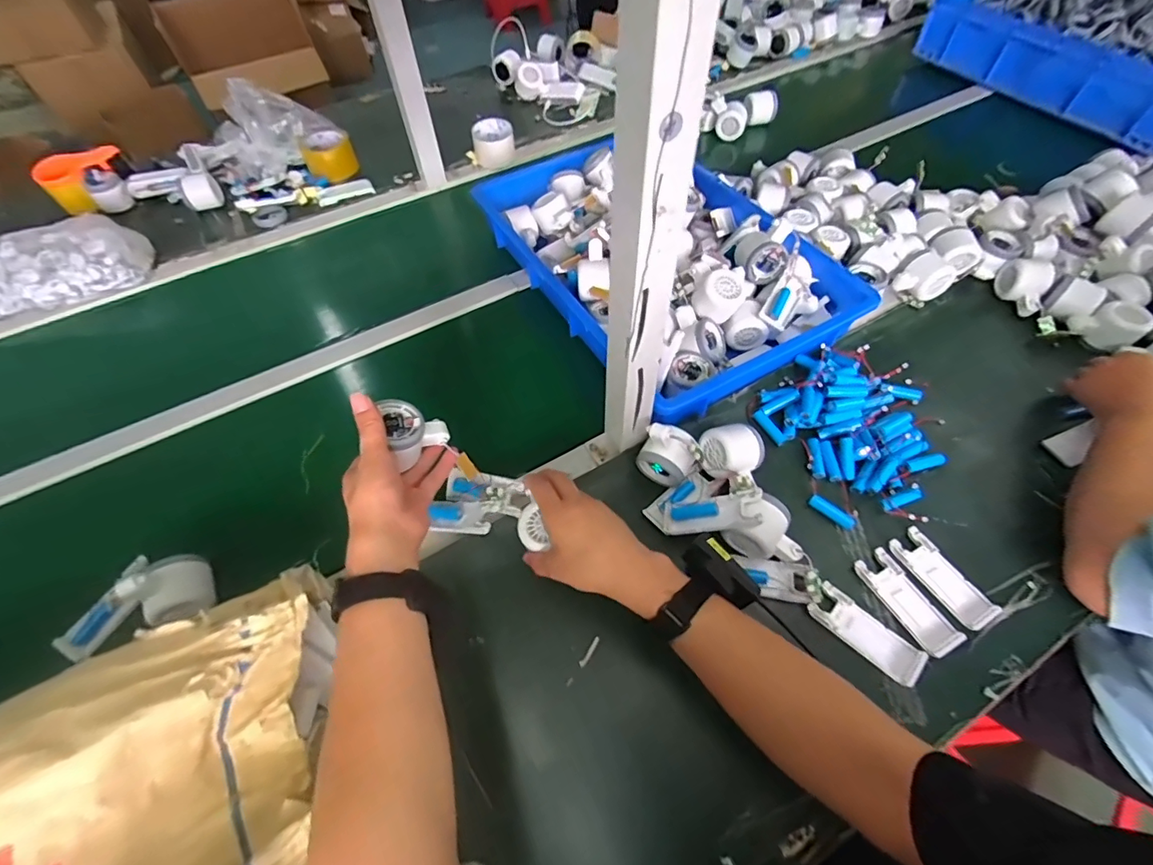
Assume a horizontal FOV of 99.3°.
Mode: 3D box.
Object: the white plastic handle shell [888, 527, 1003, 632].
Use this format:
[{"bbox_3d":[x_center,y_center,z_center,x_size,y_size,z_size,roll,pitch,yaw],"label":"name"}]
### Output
[{"bbox_3d":[0.383,0.153,0.514,0.041,0.013,0.105,-28,60,-15],"label":"white plastic handle shell"}]

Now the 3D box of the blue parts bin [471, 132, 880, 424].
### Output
[{"bbox_3d":[0.114,-0.293,0.752,0.365,0.090,0.557,-27,60,-15],"label":"blue parts bin"}]

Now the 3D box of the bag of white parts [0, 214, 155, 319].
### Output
[{"bbox_3d":[-0.870,-0.272,0.817,0.296,0.085,0.148,-10,57,-5],"label":"bag of white parts"}]

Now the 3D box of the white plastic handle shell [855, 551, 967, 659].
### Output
[{"bbox_3d":[0.340,0.173,0.505,0.043,0.017,0.104,-24,60,-14],"label":"white plastic handle shell"}]

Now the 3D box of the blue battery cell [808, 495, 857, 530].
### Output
[{"bbox_3d":[0.290,0.090,0.556,0.052,0.012,0.014,34,64,21],"label":"blue battery cell"}]

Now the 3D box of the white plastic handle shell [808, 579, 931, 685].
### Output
[{"bbox_3d":[0.288,0.201,0.490,0.043,0.016,0.105,-40,65,-22],"label":"white plastic handle shell"}]

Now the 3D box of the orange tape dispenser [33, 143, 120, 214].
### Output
[{"bbox_3d":[-0.942,-0.489,0.945,0.137,0.083,0.076,-27,60,-15],"label":"orange tape dispenser"}]

